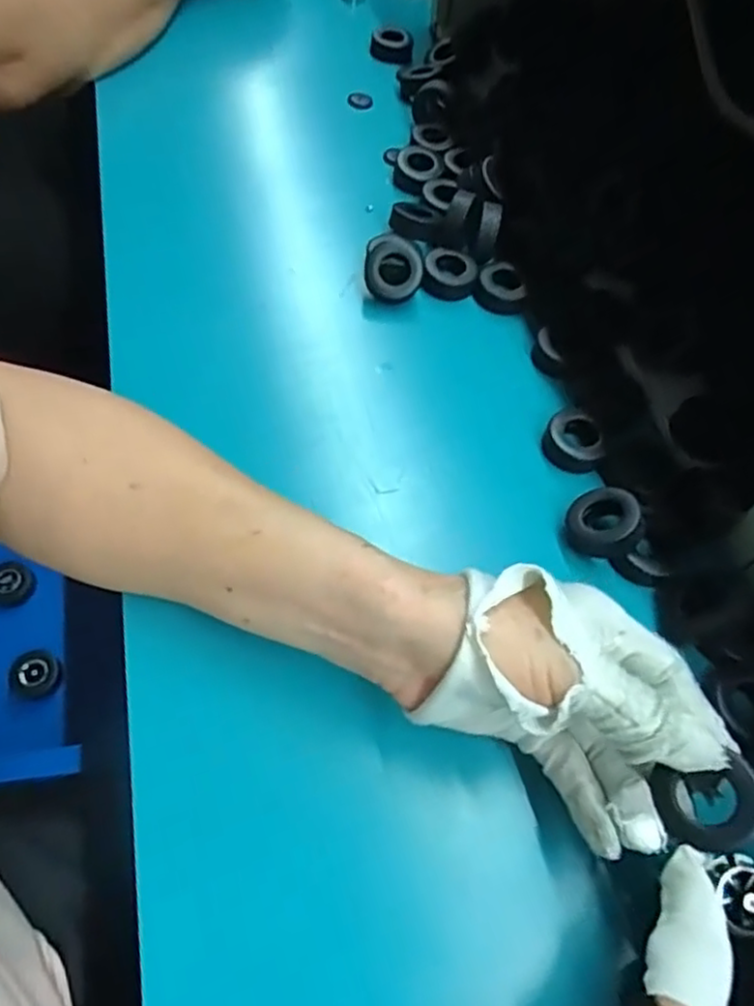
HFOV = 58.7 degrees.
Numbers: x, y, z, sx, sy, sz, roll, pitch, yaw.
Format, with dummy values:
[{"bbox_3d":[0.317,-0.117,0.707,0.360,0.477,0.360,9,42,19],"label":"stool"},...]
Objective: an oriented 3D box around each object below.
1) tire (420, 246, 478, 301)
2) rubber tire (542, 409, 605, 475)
[{"bbox_3d":[0.050,-0.153,0.447,0.034,0.021,0.037,12,61,3],"label":"tire"},{"bbox_3d":[0.112,-0.035,0.384,0.032,0.015,0.037,7,61,0],"label":"rubber tire"}]

